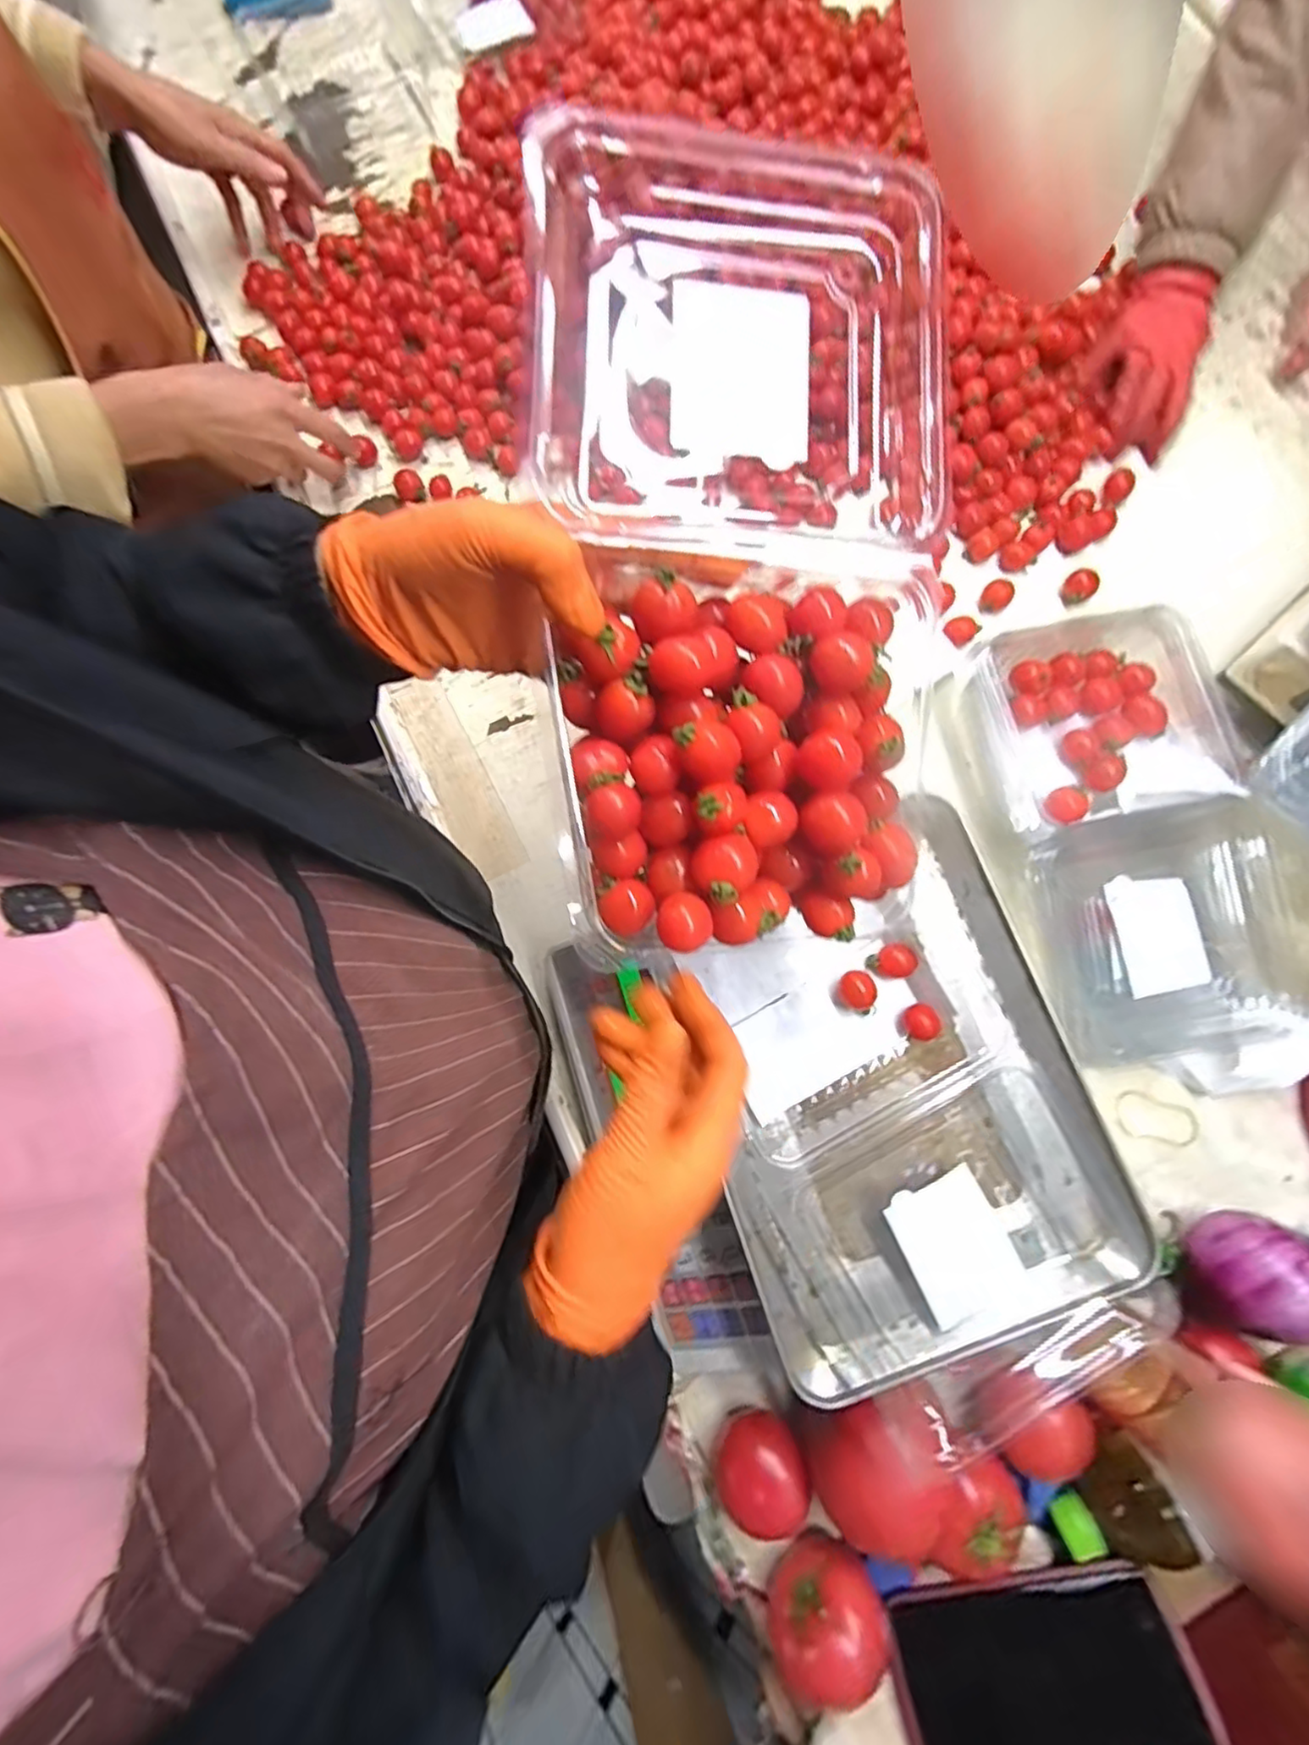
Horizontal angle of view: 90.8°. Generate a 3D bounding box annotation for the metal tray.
[{"bbox_3d":[0.152,0.142,0.414,0.241,0.034,0.333,-20,79,-3],"label":"metal tray"}]

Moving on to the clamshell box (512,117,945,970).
[{"bbox_3d":[0.037,-0.135,0.275,0.167,0.057,0.332,2,90,1],"label":"clamshell box"}]

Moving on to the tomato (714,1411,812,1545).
[{"bbox_3d":[0.072,0.410,0.438,0.058,0.043,0.056,0,79,1],"label":"tomato"}]

